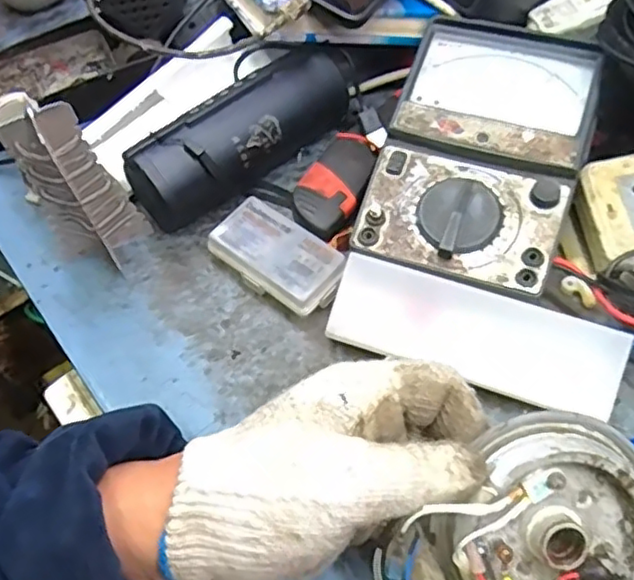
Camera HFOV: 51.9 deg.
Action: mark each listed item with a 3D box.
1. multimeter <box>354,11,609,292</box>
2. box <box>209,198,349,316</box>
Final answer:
[{"bbox_3d":[0.100,-0.088,0.385,0.110,0.034,0.176,18,60,14],"label":"multimeter"},{"bbox_3d":[-0.023,-0.020,0.393,0.083,0.019,0.043,36,66,23],"label":"box"}]

